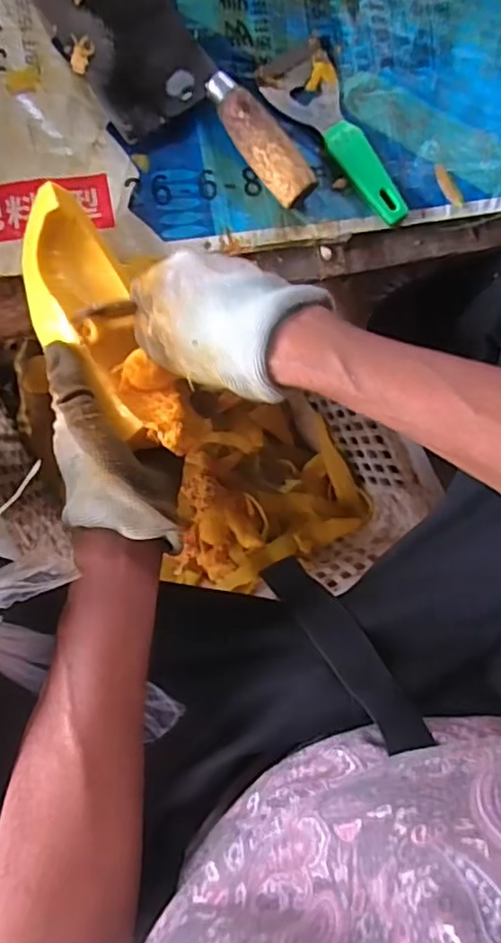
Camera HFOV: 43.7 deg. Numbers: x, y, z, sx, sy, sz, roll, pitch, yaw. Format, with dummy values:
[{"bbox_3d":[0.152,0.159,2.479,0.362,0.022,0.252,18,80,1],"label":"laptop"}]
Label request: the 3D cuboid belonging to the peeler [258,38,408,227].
[{"bbox_3d":[0.063,-0.244,0.460,0.053,0.013,0.145,-31,95,-7],"label":"peeler"}]

